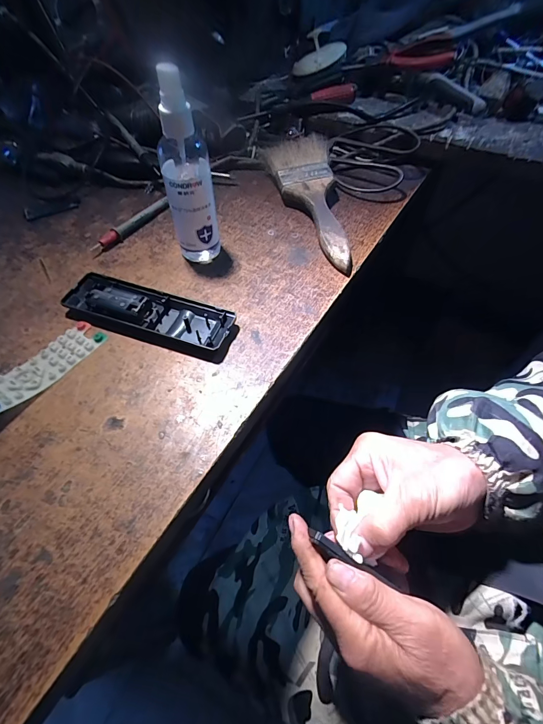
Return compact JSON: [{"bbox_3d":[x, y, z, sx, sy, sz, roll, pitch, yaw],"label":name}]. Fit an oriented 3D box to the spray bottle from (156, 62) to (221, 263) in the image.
[{"bbox_3d":[-0.067,-0.146,0.274,0.038,0.138,0.030,-11,59,-3],"label":"spray bottle"}]

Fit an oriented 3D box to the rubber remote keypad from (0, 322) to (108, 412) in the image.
[{"bbox_3d":[-0.168,0.002,0.247,0.030,0.016,0.092,30,61,18],"label":"rubber remote keypad"}]

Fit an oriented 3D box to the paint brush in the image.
[{"bbox_3d":[0.038,-0.168,0.354,0.073,0.030,0.196,-7,59,-1],"label":"paint brush"}]

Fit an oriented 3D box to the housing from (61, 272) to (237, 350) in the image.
[{"bbox_3d":[-0.100,-0.042,0.279,0.139,0.014,0.038,16,58,10],"label":"housing"}]

